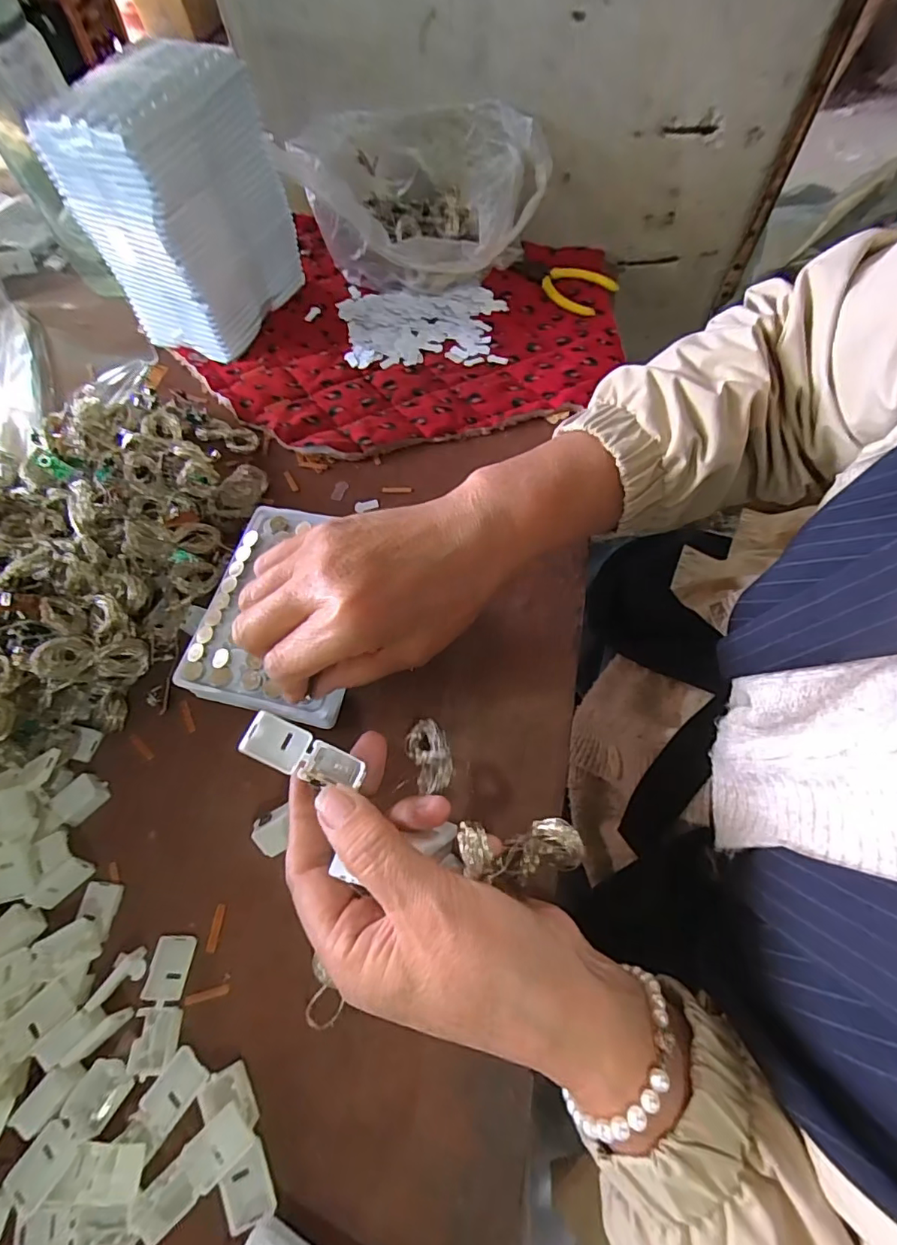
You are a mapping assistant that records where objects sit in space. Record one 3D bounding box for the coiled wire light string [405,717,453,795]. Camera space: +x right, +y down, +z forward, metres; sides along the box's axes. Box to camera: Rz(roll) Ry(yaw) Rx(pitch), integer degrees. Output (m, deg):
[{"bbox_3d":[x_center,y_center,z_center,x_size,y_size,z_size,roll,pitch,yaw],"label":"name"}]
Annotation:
[{"bbox_3d":[-0.010,0.074,0.290,0.023,0.010,0.049,-21,35,-7],"label":"coiled wire light string"}]

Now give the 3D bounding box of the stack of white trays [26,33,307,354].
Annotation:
[{"bbox_3d":[-0.195,-0.311,0.400,0.093,0.163,0.134,24,69,13],"label":"stack of white trays"}]

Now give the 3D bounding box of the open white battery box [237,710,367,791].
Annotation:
[{"bbox_3d":[-0.064,0.057,0.233,0.054,0.005,0.020,19,67,6],"label":"open white battery box"}]

